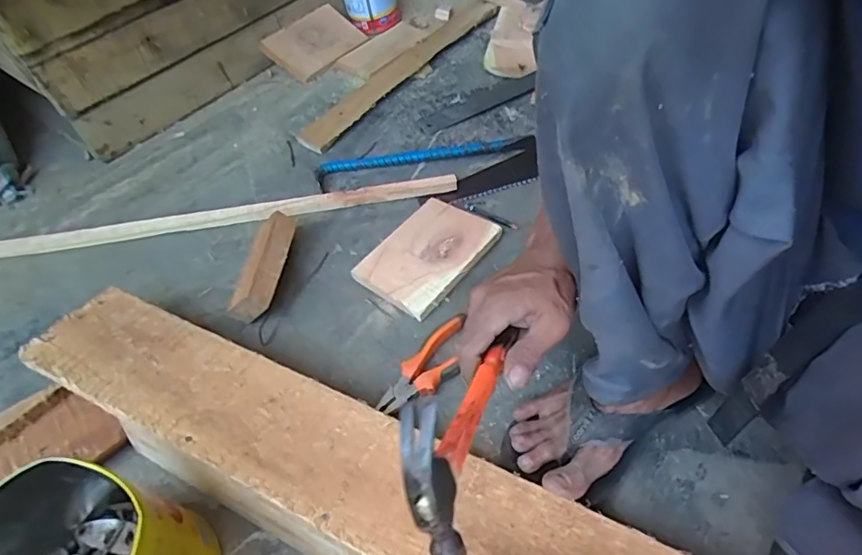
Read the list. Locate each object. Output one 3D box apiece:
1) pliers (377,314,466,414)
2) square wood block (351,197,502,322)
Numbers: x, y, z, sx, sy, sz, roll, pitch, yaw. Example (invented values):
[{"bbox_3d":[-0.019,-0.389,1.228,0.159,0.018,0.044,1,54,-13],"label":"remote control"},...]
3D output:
[{"bbox_3d":[-0.002,0.105,0.594,0.052,0.026,0.139,31,57,26],"label":"pliers"},{"bbox_3d":[-0.004,-0.033,0.706,0.124,0.024,0.181,28,59,24],"label":"square wood block"}]

